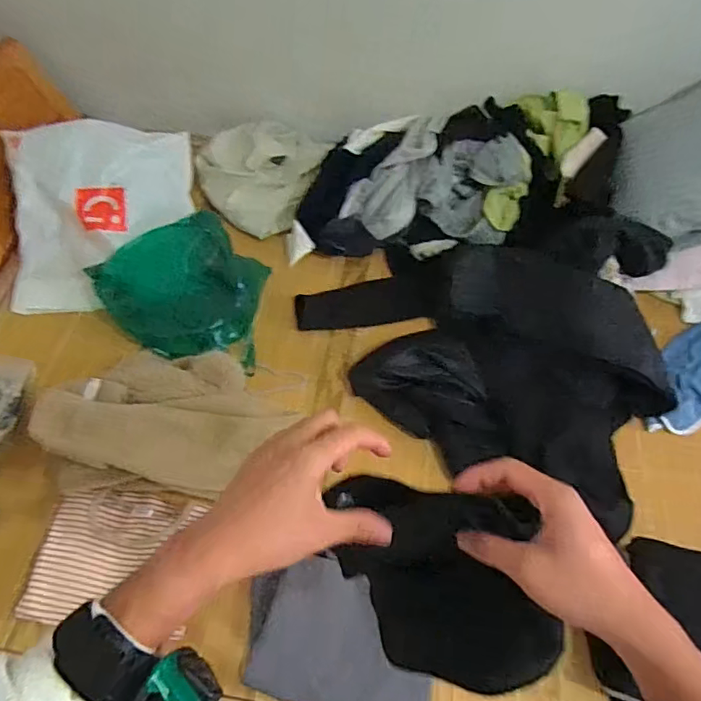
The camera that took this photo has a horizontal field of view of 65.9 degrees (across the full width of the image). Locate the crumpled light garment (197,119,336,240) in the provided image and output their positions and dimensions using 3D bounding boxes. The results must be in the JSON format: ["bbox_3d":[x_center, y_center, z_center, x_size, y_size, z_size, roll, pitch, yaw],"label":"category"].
[{"bbox_3d":[-0.252,-0.492,1.498,0.348,0.108,0.357,11,58,6],"label":"crumpled light garment"}]

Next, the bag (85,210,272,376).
[{"bbox_3d":[-0.366,-0.131,1.280,0.345,0.105,0.443,-38,65,-21],"label":"bag"}]

